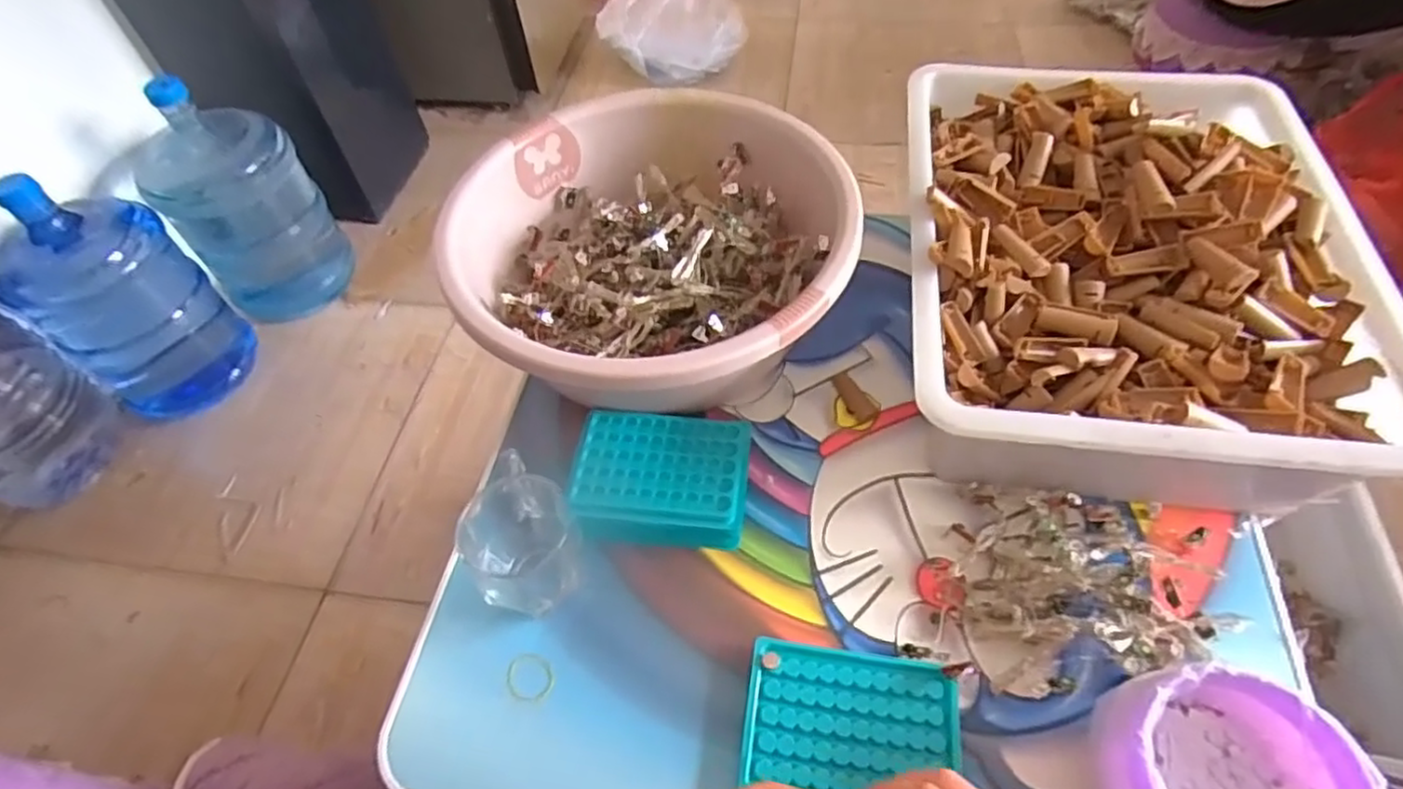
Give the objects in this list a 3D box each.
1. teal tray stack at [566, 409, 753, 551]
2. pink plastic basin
[{"bbox_3d":[-0.031,0.065,0.536,0.128,0.035,0.098,6,55,7],"label":"teal tray stack"},{"bbox_3d":[-0.035,-0.120,0.608,0.311,0.130,0.304,-1,54,2],"label":"pink plastic basin"}]

